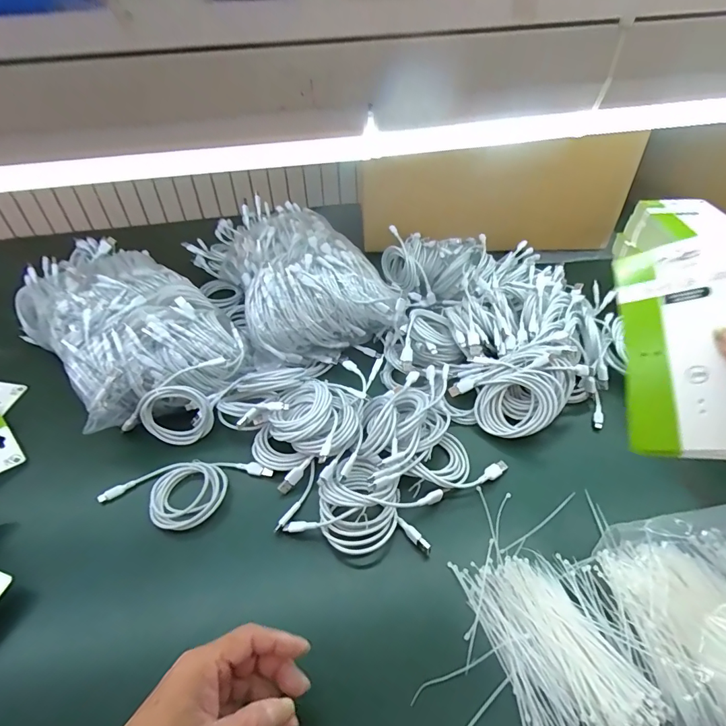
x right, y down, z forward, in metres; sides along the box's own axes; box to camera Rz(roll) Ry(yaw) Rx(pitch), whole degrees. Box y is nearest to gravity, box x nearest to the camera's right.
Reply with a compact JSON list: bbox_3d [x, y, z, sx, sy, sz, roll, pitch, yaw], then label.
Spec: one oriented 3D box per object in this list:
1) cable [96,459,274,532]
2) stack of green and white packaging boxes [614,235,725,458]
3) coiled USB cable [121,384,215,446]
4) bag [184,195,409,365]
[{"bbox_3d":[-0.209,0.151,0.511,0.193,0.017,0.087,-7,44,-6],"label":"cable"},{"bbox_3d":[0.279,-0.014,0.369,0.007,0.181,0.106,6,-9,-44],"label":"stack of green and white packaging boxes"},{"bbox_3d":[-0.250,0.076,0.572,0.098,0.090,0.031,-51,24,15],"label":"coiled USB cable"},{"bbox_3d":[-0.136,-0.152,0.744,0.221,0.139,0.408,-24,47,-21],"label":"bag"}]

